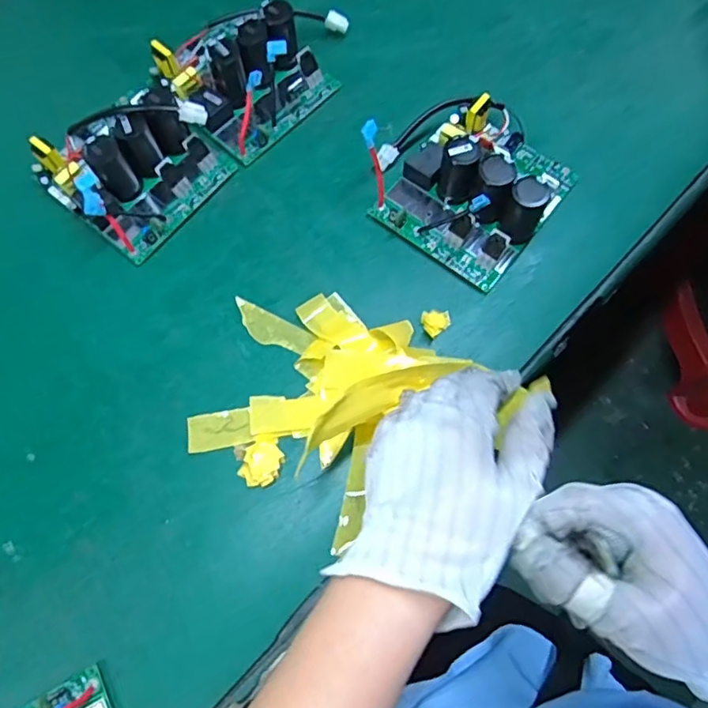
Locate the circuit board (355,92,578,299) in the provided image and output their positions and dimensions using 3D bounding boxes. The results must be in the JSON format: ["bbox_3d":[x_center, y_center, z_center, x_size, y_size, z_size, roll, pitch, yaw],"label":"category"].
[{"bbox_3d":[0.094,-0.152,0.468,0.146,0.058,0.148,37,76,14],"label":"circuit board"}]

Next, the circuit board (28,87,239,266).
[{"bbox_3d":[-0.189,-0.165,0.482,0.133,0.058,0.127,38,76,14],"label":"circuit board"}]

